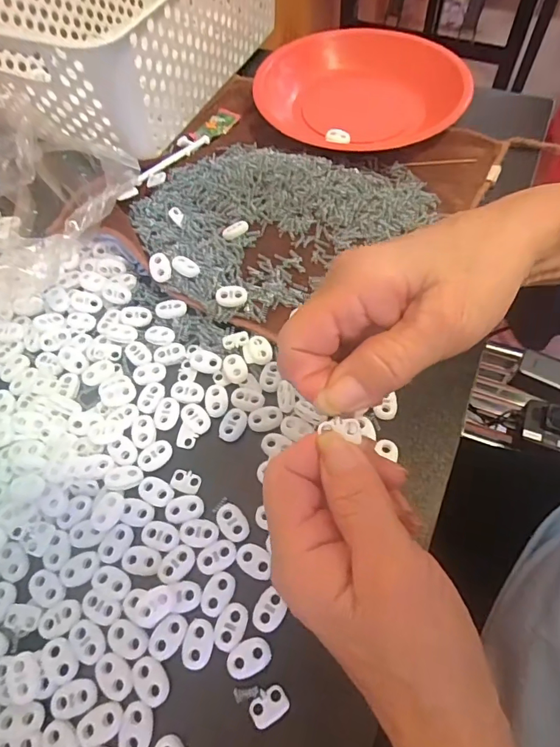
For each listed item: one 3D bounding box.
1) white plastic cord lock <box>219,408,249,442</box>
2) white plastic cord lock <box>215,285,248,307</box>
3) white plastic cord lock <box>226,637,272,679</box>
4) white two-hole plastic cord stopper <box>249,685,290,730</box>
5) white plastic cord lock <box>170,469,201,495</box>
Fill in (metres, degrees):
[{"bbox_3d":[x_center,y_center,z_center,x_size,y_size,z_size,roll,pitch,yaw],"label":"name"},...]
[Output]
[{"bbox_3d":[-0.030,0.033,0.294,0.015,0.004,0.022,21,65,14],"label":"white plastic cord lock"},{"bbox_3d":[-0.035,-0.055,0.332,0.022,0.011,0.014,-6,62,1],"label":"white plastic cord lock"},{"bbox_3d":[-0.016,0.144,0.231,0.023,0.004,0.015,-28,64,-11],"label":"white plastic cord lock"},{"bbox_3d":[-0.006,0.163,0.222,0.018,0.004,0.014,-34,65,-13],"label":"white two-hole plastic cord stopper"},{"bbox_3d":[-0.058,0.066,0.280,0.019,0.004,0.013,13,64,11],"label":"white plastic cord lock"}]

